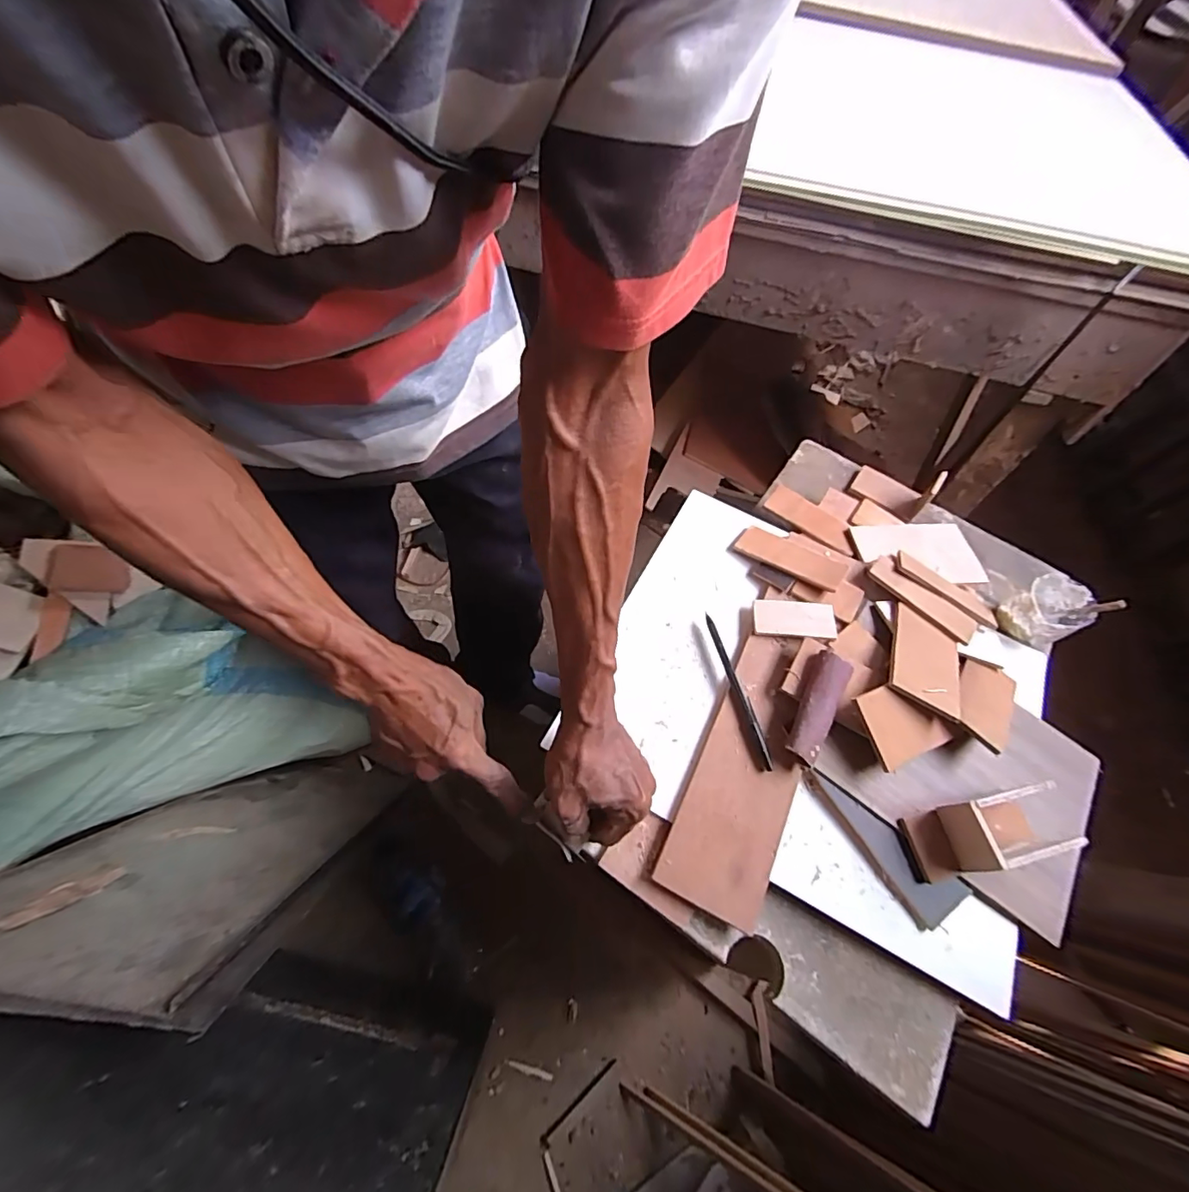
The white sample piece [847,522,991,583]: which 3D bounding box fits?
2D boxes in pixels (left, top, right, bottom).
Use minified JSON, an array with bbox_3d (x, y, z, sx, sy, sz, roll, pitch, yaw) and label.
[{"bbox_3d":[0.362,-0.052,0.588,0.140,0.010,0.077,0,60,-5],"label":"white sample piece"}]

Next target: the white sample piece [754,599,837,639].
[{"bbox_3d":[0.197,0.022,0.518,0.075,0.004,0.039,5,60,11],"label":"white sample piece"}]

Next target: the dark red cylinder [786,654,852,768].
[{"bbox_3d":[0.196,0.100,0.465,0.032,0.035,0.097,28,62,11],"label":"dark red cylinder"}]

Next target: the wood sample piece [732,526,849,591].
[{"bbox_3d":[0.208,-0.043,0.559,0.111,0.006,0.047,27,61,20],"label":"wood sample piece"}]

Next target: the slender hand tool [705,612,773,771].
[{"bbox_3d":[0.132,0.085,0.486,0.009,0.012,0.152,-11,62,-11],"label":"slender hand tool"}]

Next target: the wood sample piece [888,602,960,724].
[{"bbox_3d":[0.308,0.061,0.488,0.062,0.011,0.104,28,50,5],"label":"wood sample piece"}]

